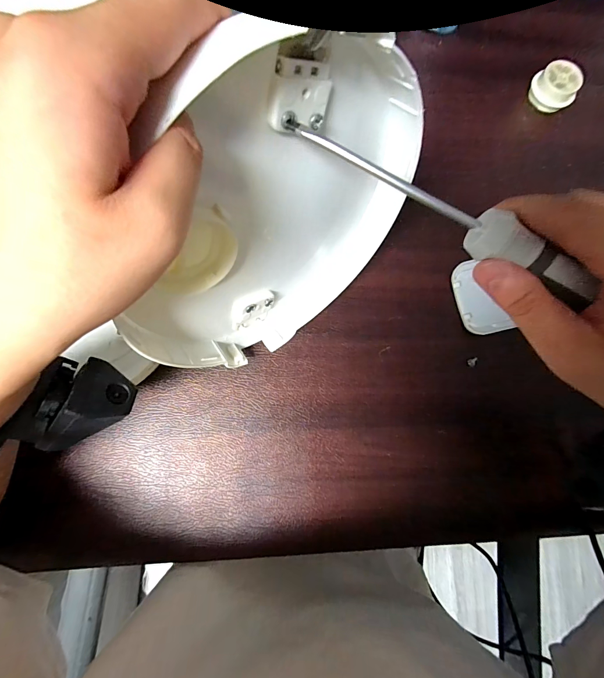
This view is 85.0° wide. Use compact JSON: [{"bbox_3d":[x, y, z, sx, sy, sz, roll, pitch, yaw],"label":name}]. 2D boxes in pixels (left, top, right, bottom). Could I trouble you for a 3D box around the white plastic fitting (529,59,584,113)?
[{"bbox_3d":[0.274,-0.271,0.356,0.040,0.027,0.042,-19,83,-7],"label":"white plastic fitting"}]

